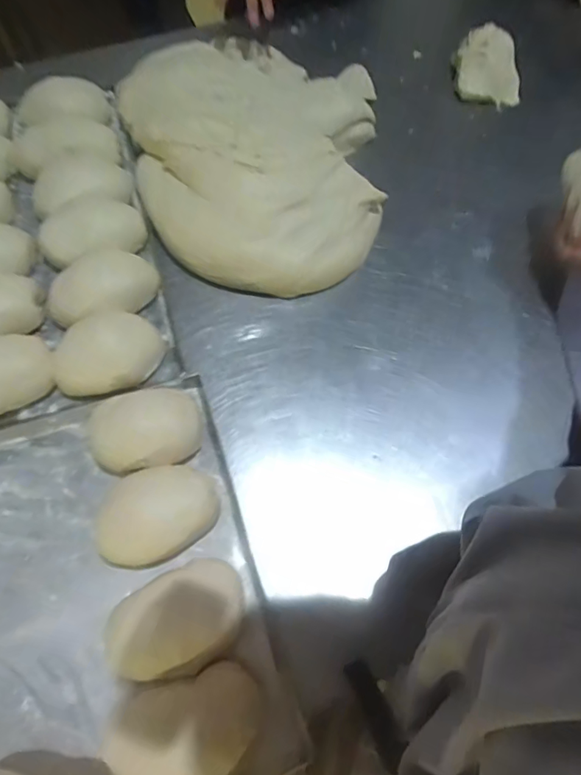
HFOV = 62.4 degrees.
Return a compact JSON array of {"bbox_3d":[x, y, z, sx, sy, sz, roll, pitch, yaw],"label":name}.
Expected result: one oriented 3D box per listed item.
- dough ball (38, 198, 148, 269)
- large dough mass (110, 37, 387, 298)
[{"bbox_3d":[-0.265,-0.207,0.626,0.142,0.052,0.073,-9,66,-6],"label":"dough ball"},{"bbox_3d":[-0.066,-0.354,0.690,0.387,0.095,0.463,3,66,-1],"label":"large dough mass"}]

